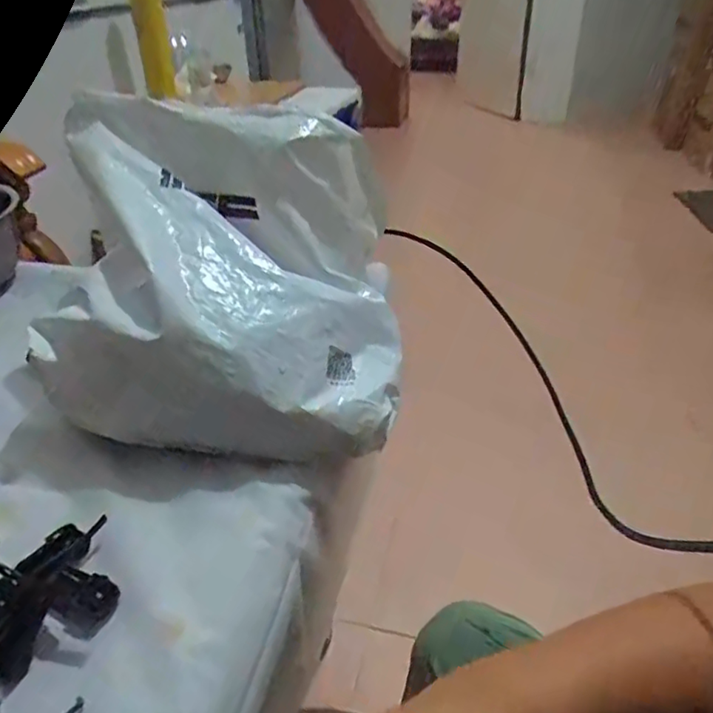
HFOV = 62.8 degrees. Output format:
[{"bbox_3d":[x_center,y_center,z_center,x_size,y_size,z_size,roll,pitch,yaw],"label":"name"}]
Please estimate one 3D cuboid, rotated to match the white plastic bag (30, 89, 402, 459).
[{"bbox_3d":[-0.105,-0.070,0.482,0.268,0.205,0.270,-2,34,-1],"label":"white plastic bag"}]

